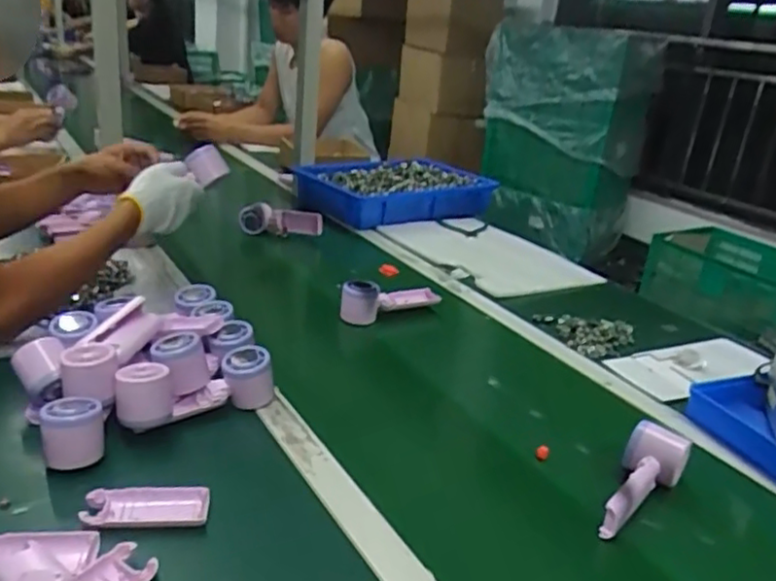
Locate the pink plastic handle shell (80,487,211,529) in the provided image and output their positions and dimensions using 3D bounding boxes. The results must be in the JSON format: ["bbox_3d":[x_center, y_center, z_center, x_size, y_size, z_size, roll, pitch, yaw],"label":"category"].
[{"bbox_3d":[-0.219,0.197,0.612,0.107,0.014,0.044,1,23,-9],"label":"pink plastic handle shell"}]

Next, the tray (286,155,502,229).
[{"bbox_3d":[0.009,-0.240,1.610,0.449,0.077,0.311,-7,25,-27],"label":"tray"}]

